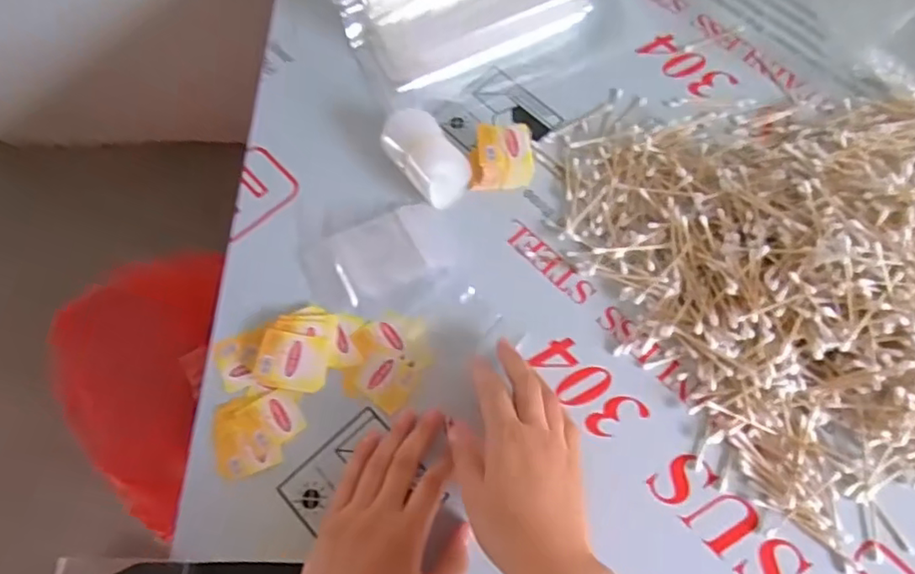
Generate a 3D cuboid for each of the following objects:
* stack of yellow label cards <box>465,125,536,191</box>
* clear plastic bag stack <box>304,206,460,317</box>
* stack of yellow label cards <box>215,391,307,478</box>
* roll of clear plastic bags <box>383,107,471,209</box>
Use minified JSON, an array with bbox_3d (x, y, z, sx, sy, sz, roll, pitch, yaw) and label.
[{"bbox_3d":[0.040,-0.113,0.538,0.056,0.040,0.053,8,67,4],"label":"stack of yellow label cards"},{"bbox_3d":[-0.064,-0.021,0.516,0.127,0.008,0.079,-23,68,-9],"label":"clear plastic bag stack"},{"bbox_3d":[-0.152,0.110,0.464,0.064,0.006,0.057,-16,67,-6],"label":"stack of yellow label cards"},{"bbox_3d":[-0.029,-0.116,0.540,0.049,0.034,0.086,-36,71,-13],"label":"roll of clear plastic bags"}]

